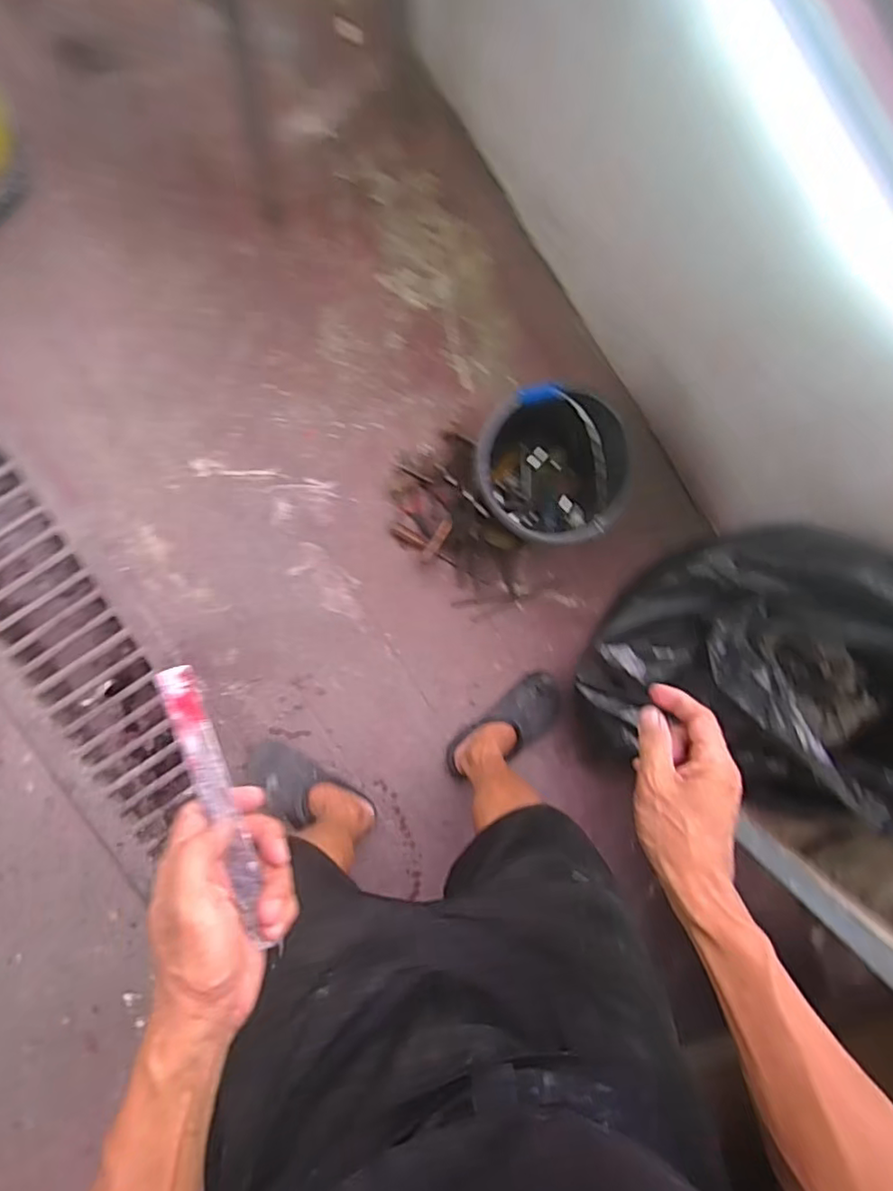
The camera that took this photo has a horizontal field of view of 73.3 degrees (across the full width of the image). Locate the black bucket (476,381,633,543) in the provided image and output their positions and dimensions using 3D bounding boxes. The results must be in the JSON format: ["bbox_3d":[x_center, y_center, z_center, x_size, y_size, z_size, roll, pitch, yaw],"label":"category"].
[{"bbox_3d":[0.184,-0.222,1.064,0.230,0.310,0.256,-21,94,2],"label":"black bucket"}]

